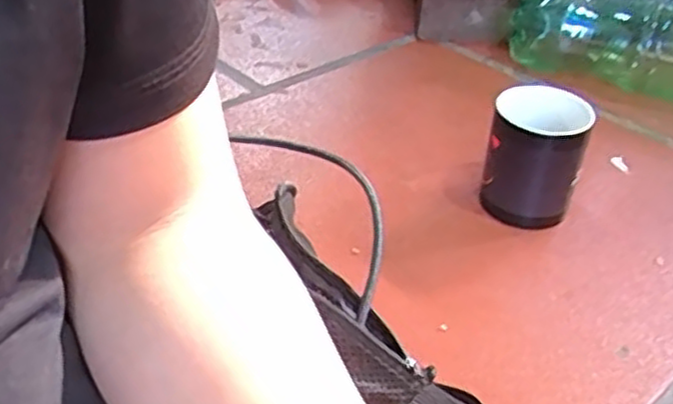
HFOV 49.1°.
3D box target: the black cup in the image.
[{"bbox_3d":[0.166,-0.038,0.621,0.073,0.099,0.073,2,37,-1],"label":"black cup"}]

